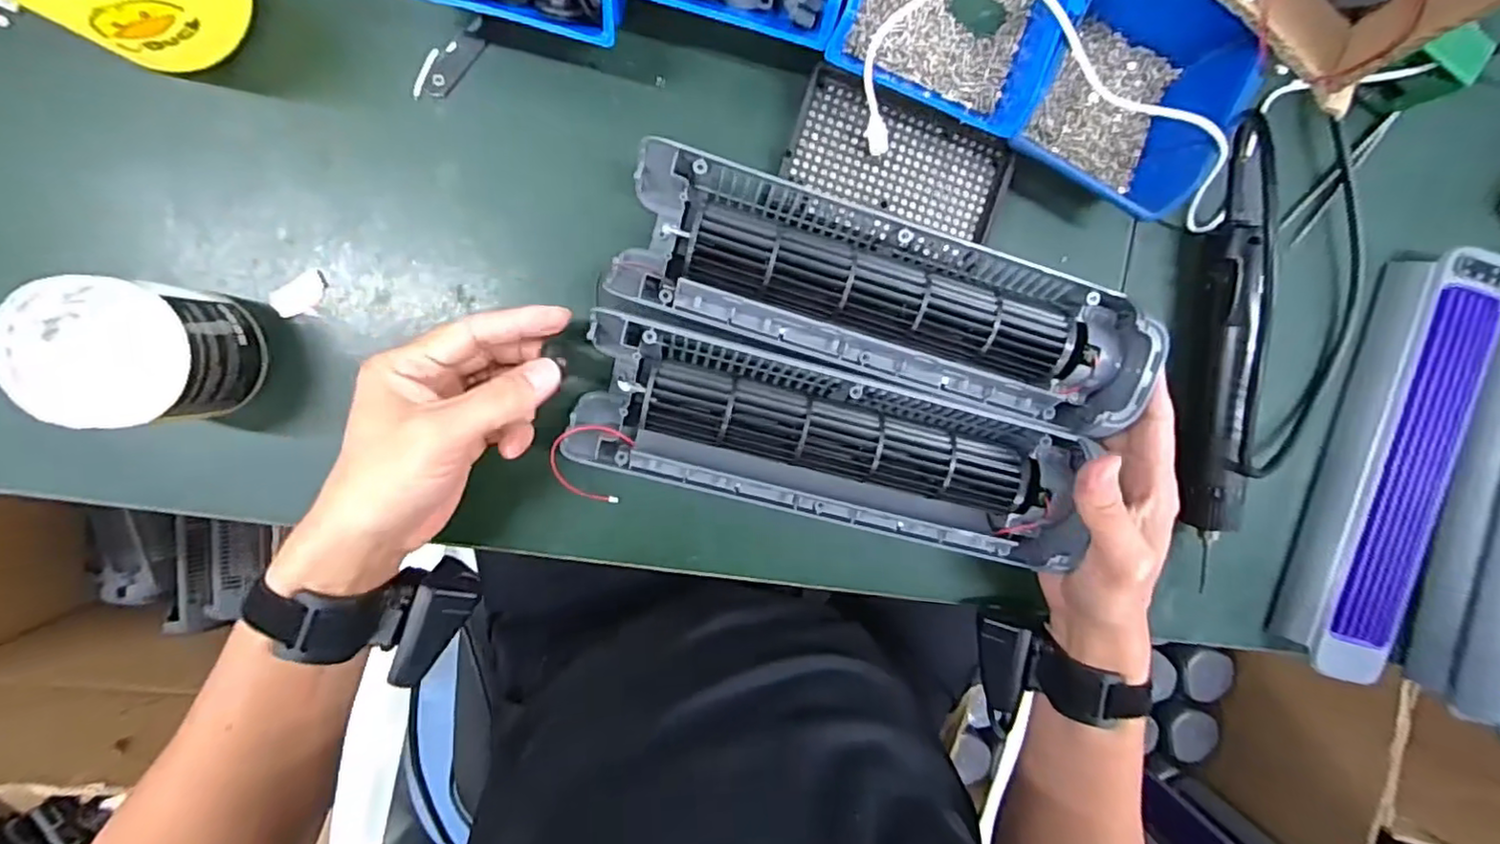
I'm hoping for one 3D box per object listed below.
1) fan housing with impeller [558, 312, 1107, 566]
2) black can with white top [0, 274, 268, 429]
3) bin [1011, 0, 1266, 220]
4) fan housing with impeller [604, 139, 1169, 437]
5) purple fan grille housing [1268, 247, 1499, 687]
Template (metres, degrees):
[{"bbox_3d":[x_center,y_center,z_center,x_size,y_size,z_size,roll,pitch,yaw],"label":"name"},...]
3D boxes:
[{"bbox_3d":[0.050,0.015,0.375,0.299,0.041,0.087,14,94,-4],"label":"fan housing with impeller"},{"bbox_3d":[-0.318,-0.037,0.337,0.074,0.083,0.070,7,95,-6],"label":"black can with white top"},{"bbox_3d":[0.224,-0.195,0.380,0.118,0.063,0.124,29,92,-8],"label":"bin"},{"bbox_3d":[0.077,-0.071,0.368,0.303,0.052,0.092,17,94,-3],"label":"fan housing with impeller"},{"bbox_3d":[0.445,0.035,0.439,0.087,0.037,0.288,11,95,-7],"label":"purple fan grille housing"}]

